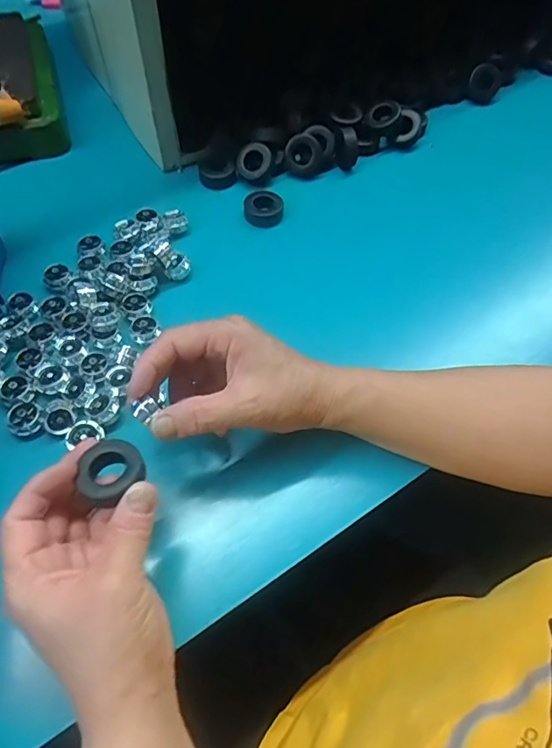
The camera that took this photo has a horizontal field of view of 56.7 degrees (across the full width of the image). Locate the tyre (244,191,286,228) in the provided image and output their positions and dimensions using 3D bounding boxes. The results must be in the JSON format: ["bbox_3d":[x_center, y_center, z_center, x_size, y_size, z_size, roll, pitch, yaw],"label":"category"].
[{"bbox_3d":[-0.012,-0.159,0.493,0.037,0.015,0.036,4,59,-2],"label":"tyre"}]

